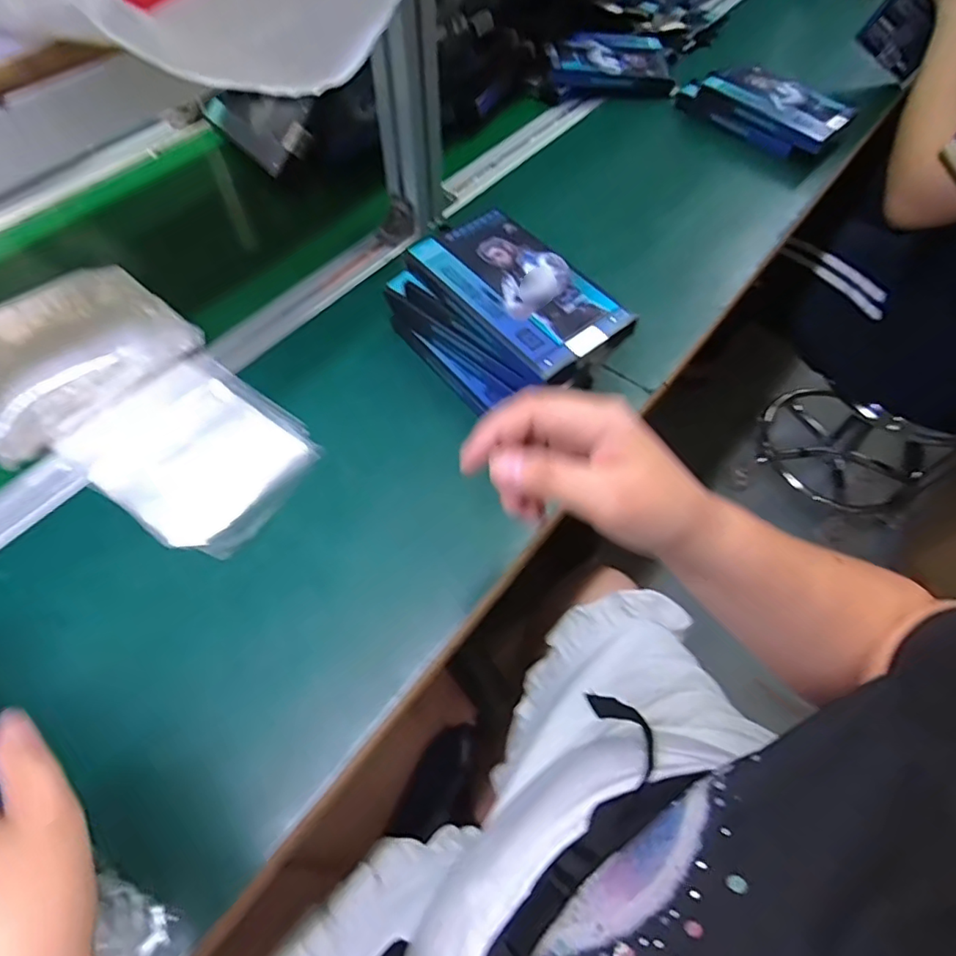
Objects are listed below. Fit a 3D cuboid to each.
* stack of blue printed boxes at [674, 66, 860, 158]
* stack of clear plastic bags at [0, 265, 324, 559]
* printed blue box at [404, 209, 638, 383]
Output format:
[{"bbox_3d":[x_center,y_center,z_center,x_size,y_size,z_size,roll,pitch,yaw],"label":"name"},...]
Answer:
[{"bbox_3d":[0.354,-0.461,0.709,0.194,0.041,0.097,40,66,21],"label":"stack of blue printed boxes"},{"bbox_3d":[-0.282,-0.058,0.447,0.308,0.048,0.169,36,64,19],"label":"stack of clear plastic bags"},{"bbox_3d":[0.030,-0.146,0.440,0.094,0.021,0.167,-37,65,-21],"label":"printed blue box"}]

